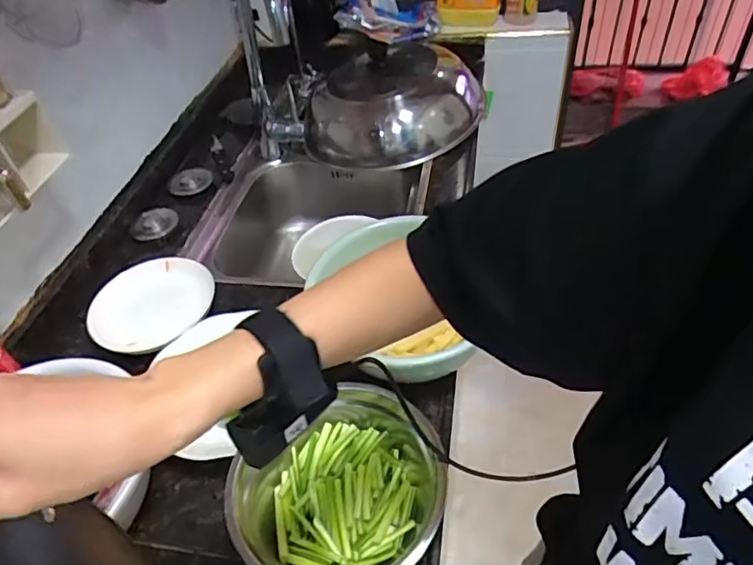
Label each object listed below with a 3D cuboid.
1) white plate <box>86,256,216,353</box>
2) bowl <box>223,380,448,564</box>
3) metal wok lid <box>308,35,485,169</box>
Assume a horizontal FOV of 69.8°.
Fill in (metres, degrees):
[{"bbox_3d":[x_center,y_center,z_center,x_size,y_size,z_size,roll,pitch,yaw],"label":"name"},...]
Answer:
[{"bbox_3d":[-0.328,0.027,0.793,0.172,0.036,0.145,-23,47,-15],"label":"white plate"},{"bbox_3d":[-0.030,0.218,0.546,0.206,0.065,0.186,-29,49,-20],"label":"bowl"},{"bbox_3d":[0.035,-0.401,1.179,0.371,0.118,0.397,-4,45,4],"label":"metal wok lid"}]

